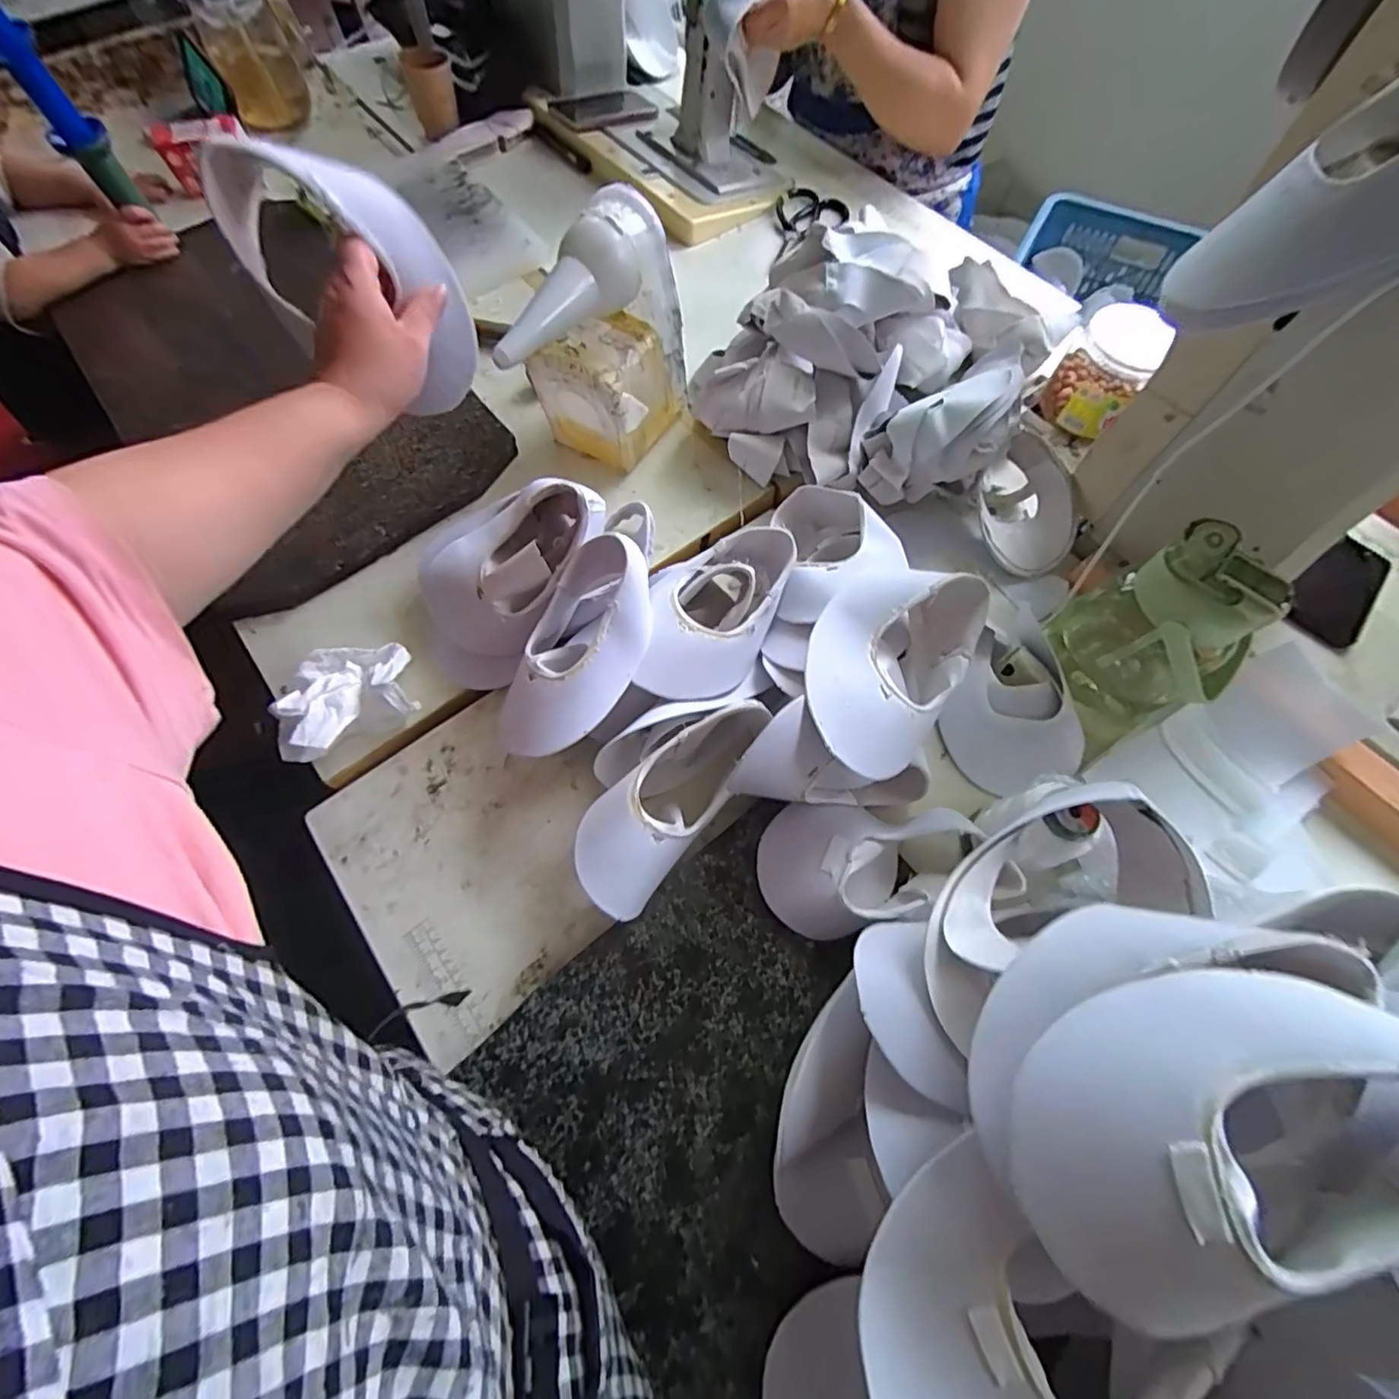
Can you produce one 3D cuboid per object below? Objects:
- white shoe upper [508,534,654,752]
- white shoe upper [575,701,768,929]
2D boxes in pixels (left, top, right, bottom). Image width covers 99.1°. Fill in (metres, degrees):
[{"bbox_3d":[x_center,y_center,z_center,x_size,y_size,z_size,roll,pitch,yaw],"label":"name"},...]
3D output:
[{"bbox_3d":[-0.098,-0.038,0.486,0.099,0.081,0.172,12,67,6],"label":"white shoe upper"},{"bbox_3d":[-0.024,0.080,0.475,0.076,0.073,0.186,37,72,15],"label":"white shoe upper"}]

